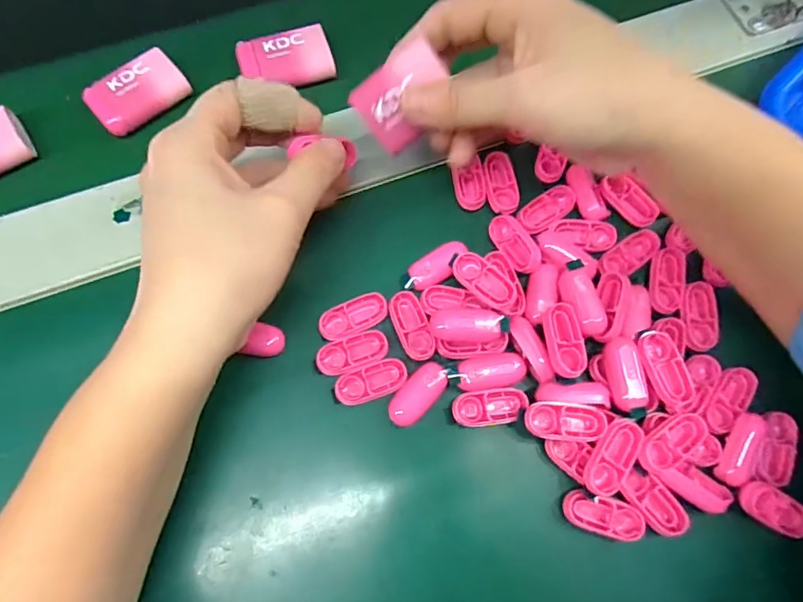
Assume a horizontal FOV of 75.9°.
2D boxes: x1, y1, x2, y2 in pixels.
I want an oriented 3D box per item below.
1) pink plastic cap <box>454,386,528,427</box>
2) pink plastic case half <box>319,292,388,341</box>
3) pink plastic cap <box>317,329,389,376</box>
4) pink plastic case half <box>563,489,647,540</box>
[{"bbox_3d":[0.041,0.049,0.236,0.034,0.007,0.016,-8,72,-3],"label":"pink plastic cap"},{"bbox_3d":[-0.023,0.008,0.251,0.033,0.009,0.016,-25,74,-9],"label":"pink plastic case half"},{"bbox_3d":[-0.023,0.024,0.243,0.034,0.004,0.015,-20,73,-7],"label":"pink plastic cap"},{"bbox_3d":[0.089,0.093,0.222,0.034,0.009,0.015,18,72,5],"label":"pink plastic case half"}]

